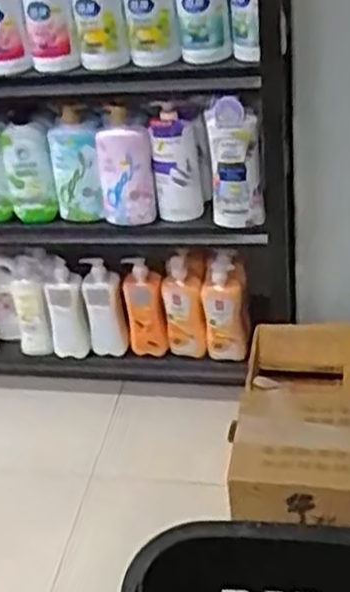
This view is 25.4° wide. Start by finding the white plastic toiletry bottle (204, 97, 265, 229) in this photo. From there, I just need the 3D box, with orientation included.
[{"bbox_3d":[0.112,-0.240,1.460,0.094,0.251,0.056,-2,36,8],"label":"white plastic toiletry bottle"}]

